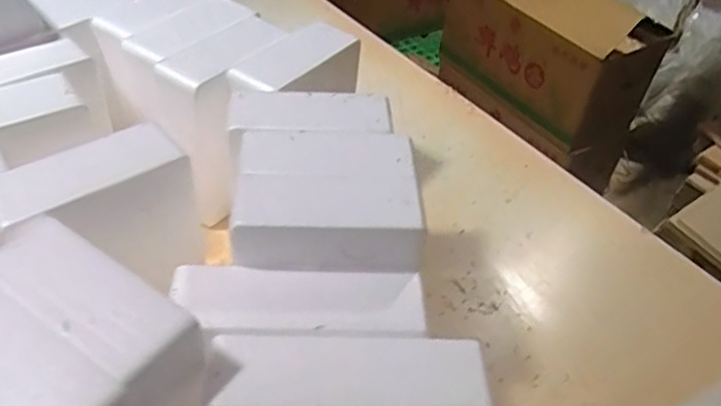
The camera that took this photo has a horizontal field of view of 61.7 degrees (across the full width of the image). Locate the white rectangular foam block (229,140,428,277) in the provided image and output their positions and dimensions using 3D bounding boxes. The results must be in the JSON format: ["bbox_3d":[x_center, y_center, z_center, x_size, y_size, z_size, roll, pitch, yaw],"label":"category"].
[{"bbox_3d":[-0.031,-0.002,0.599,0.175,0.058,0.132,1,44,-4],"label":"white rectangular foam block"}]

